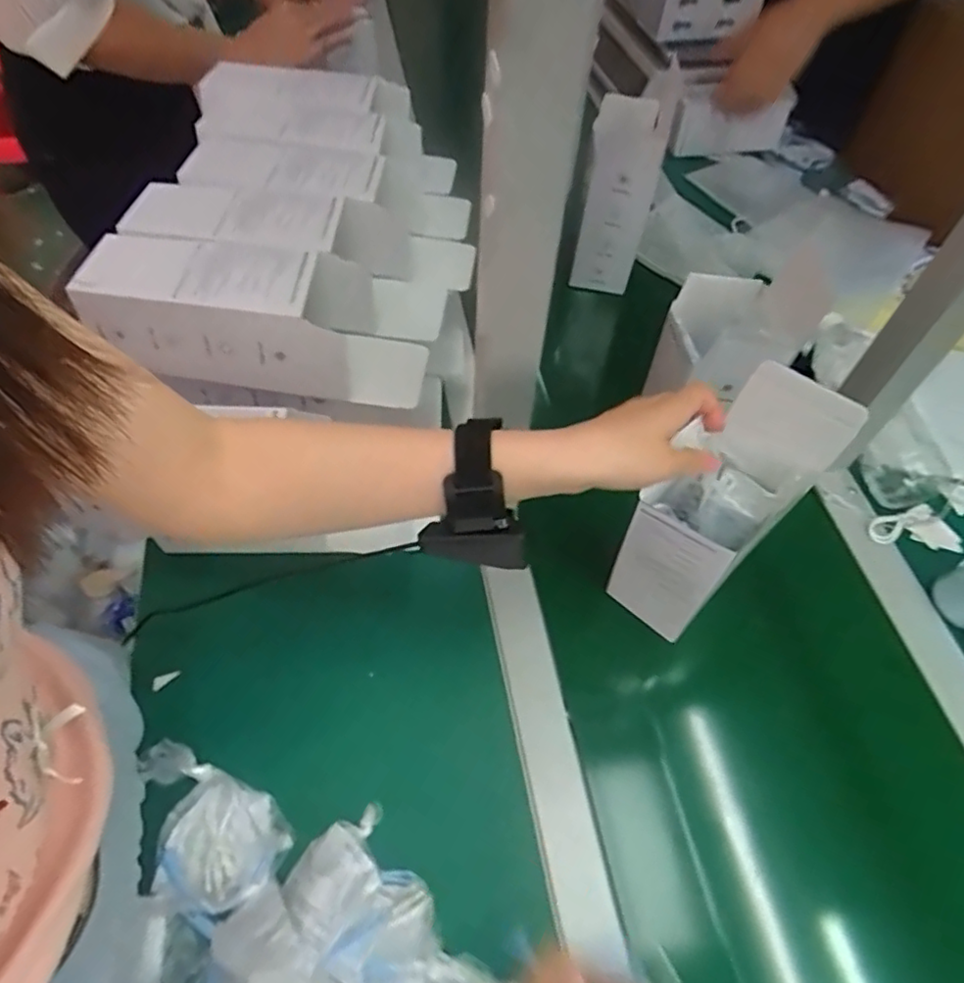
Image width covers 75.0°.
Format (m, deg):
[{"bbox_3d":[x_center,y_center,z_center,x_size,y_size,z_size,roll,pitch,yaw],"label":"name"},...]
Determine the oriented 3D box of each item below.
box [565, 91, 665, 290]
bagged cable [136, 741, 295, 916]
[{"bbox_3d":[0.156,-0.340,0.737,0.080,0.188,0.102,12,57,9],"label":"box"},{"bbox_3d":[-0.200,0.238,0.436,0.126,0.018,0.082,21,59,14],"label":"bagged cable"}]

